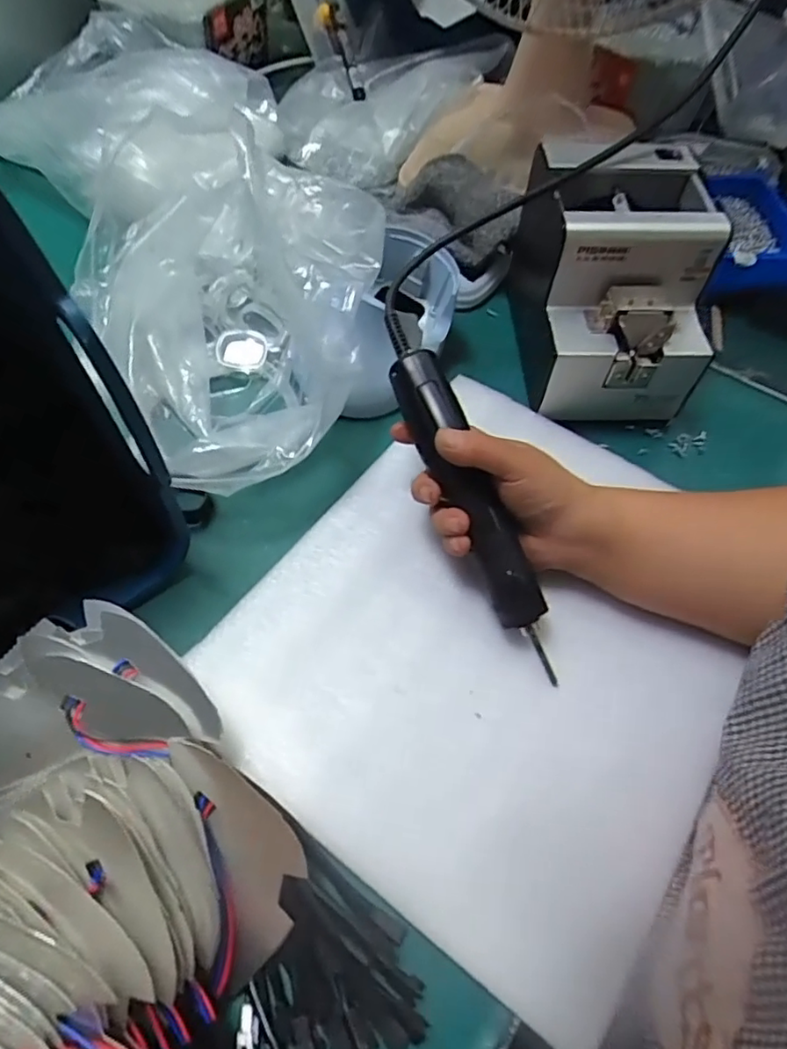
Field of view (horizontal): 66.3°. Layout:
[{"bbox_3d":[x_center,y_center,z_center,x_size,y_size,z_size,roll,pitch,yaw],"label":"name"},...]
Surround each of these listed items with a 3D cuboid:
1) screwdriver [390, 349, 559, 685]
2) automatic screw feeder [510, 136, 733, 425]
[{"bbox_3d":[0.058,-0.011,0.401,0.036,0.029,0.225,-24,86,-14],"label":"screwdriver"},{"bbox_3d":[0.178,-0.200,0.502,0.128,0.143,0.179,0,59,0],"label":"automatic screw feeder"}]

